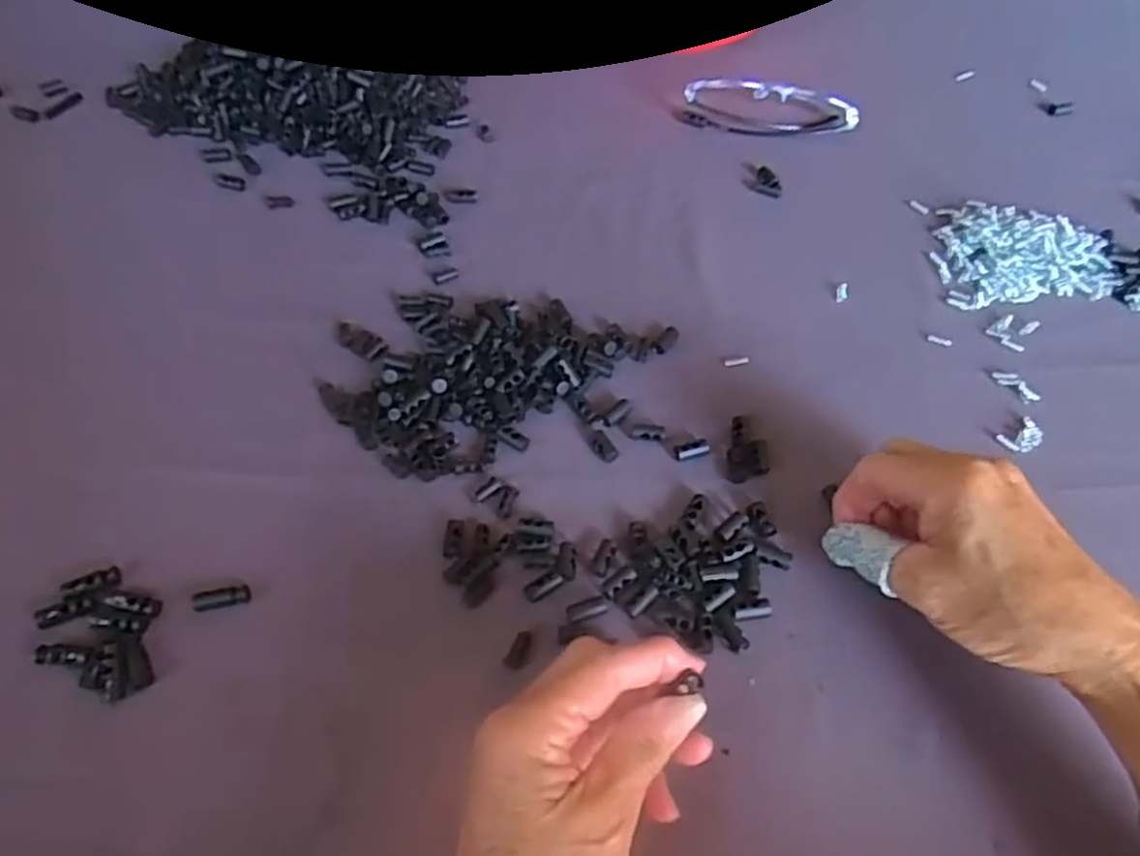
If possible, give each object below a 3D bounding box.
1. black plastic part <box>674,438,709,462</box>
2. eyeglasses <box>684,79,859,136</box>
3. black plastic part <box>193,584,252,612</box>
[{"bbox_3d":[0.067,0.012,0.410,0.019,0.004,0.009,-17,55,2],"label":"black plastic part"},{"bbox_3d":[0.160,-0.260,0.594,0.135,0.032,0.031,3,54,1],"label":"eyeglasses"},{"bbox_3d":[-0.166,0.080,0.355,0.025,0.008,0.008,-14,55,-11],"label":"black plastic part"}]

